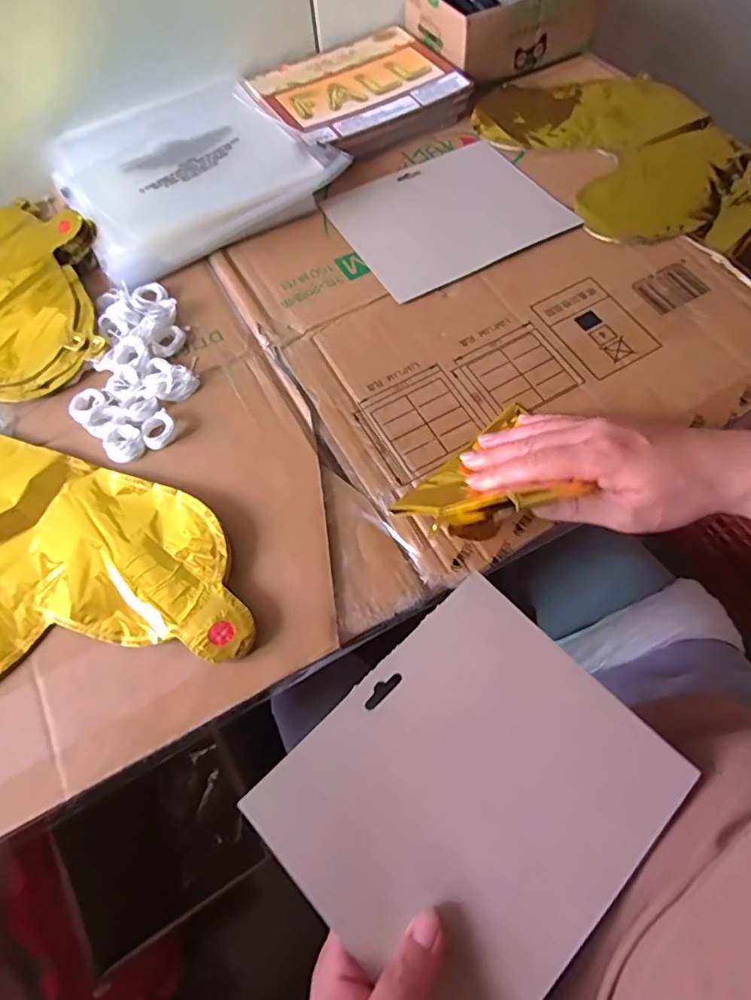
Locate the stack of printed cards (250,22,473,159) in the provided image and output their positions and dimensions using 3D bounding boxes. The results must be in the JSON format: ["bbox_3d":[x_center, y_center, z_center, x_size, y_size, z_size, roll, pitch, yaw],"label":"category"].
[{"bbox_3d":[-0.018,-0.441,0.576,0.190,0.030,0.175,-30,67,-11],"label":"stack of printed cards"}]

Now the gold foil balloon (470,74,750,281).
[{"bbox_3d":[0.288,-0.300,0.501,0.204,0.009,0.432,-35,68,-13],"label":"gold foil balloon"}]

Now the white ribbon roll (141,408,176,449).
[{"bbox_3d":[-0.164,-0.053,0.403,0.026,0.008,0.024,-1,64,3],"label":"white ribbon roll"}]

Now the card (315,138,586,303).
[{"bbox_3d":[0.063,-0.273,0.506,0.183,0.009,0.165,-28,64,-8],"label":"card"}]

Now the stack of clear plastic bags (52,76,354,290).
[{"bbox_3d":[-0.185,-0.323,0.523,0.224,0.034,0.225,-34,67,-12],"label":"stack of clear plastic bags"}]

